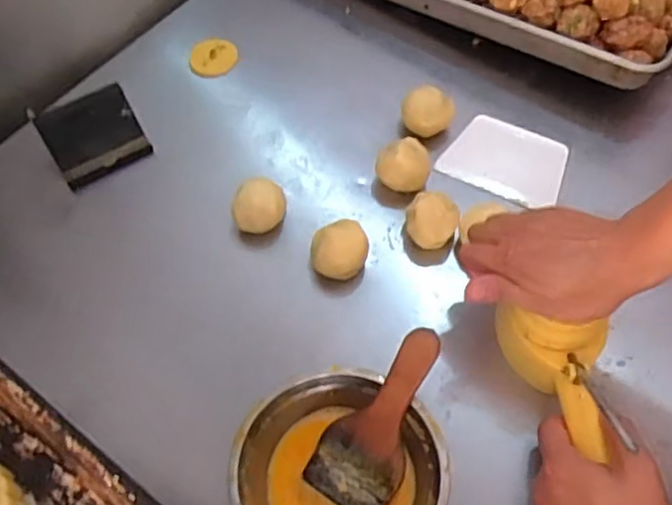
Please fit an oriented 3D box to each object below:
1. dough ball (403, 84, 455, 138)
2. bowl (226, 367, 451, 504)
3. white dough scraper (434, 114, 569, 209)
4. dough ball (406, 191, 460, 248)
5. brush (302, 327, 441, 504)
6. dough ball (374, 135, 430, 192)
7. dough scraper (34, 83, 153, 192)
[{"bbox_3d":[0.103,-0.156,0.717,0.059,0.047,0.058,-1,59,2],"label":"dough ball"},{"bbox_3d":[0.002,0.182,0.522,0.165,0.048,0.163,-1,59,2],"label":"bowl"},{"bbox_3d":[0.189,-0.106,0.707,0.125,0.009,0.091,25,72,13],"label":"white dough scraper"},{"bbox_3d":[0.097,-0.031,0.648,0.052,0.047,0.050,-1,59,2],"label":"dough ball"},{"bbox_3d":[0.036,0.134,0.522,0.070,0.014,0.156,27,87,17],"label":"brush"},{"bbox_3d":[0.072,-0.090,0.681,0.057,0.052,0.051,-20,60,-10],"label":"dough ball"},{"bbox_3d":[-0.268,-0.130,0.712,0.097,0.087,0.016,-28,21,-11],"label":"dough scraper"}]

